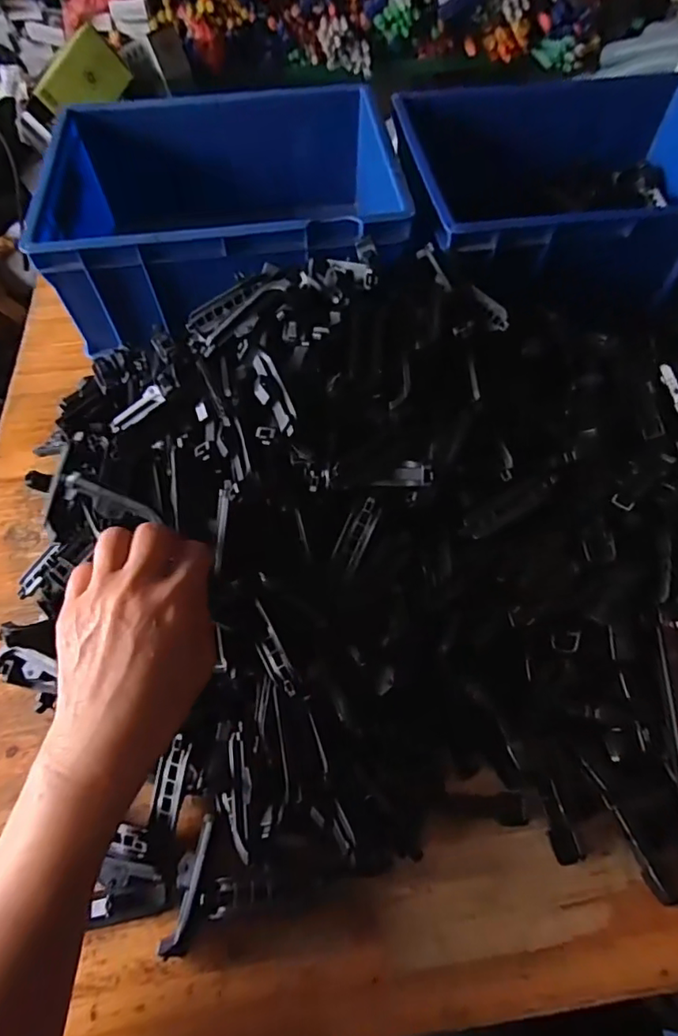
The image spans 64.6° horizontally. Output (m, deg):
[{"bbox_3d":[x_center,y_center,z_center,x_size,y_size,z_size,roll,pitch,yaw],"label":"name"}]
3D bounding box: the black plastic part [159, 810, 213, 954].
[{"bbox_3d":[-0.086,0.209,0.307,0.017,0.007,0.067,5,59,3],"label":"black plastic part"}]

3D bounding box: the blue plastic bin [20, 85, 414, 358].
[{"bbox_3d":[-0.111,-0.311,0.567,0.328,0.132,0.269,-4,59,-2],"label":"blue plastic bin"}]

